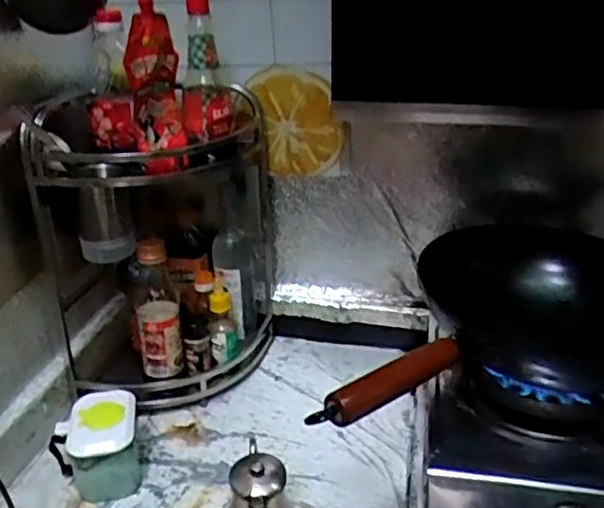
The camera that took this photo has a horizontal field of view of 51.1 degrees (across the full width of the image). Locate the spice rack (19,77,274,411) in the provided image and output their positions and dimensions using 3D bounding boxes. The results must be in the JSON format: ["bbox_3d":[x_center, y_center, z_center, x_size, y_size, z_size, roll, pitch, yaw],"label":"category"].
[{"bbox_3d":[-0.204,-0.017,0.949,0.298,0.469,0.213,-2,26,-2],"label":"spice rack"}]

